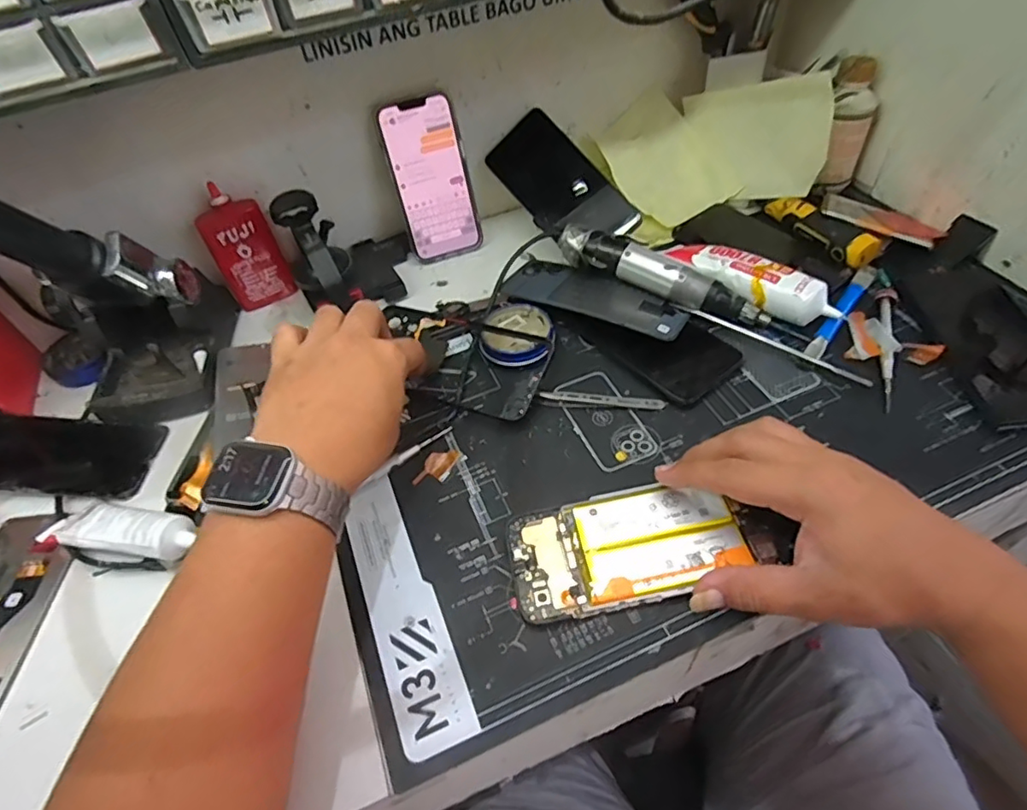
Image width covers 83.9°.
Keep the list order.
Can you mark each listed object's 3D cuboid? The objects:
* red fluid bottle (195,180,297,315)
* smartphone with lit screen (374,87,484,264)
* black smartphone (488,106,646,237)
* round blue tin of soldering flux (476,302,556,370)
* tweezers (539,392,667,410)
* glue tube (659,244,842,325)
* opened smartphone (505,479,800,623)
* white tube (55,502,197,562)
[{"bbox_3d":[-0.250,-0.145,0.535,0.056,0.115,0.027,-27,54,-15],"label":"red fluid bottle"},{"bbox_3d":[-0.079,-0.217,0.558,0.074,0.147,0.012,-19,34,-6],"label":"smartphone with lit screen"},{"bbox_3d":[0.045,-0.215,0.559,0.074,0.011,0.159,-41,77,8],"label":"black smartphone"},{"bbox_3d":[0.003,-0.063,0.491,0.061,0.022,0.069,5,52,9],"label":"round blue tin of soldering flux"},{"bbox_3d":[0.069,-0.003,0.447,0.095,0.008,0.010,3,52,8],"label":"tweezers"},{"bbox_3d":[0.201,-0.109,0.496,0.150,0.033,0.034,33,62,27],"label":"glue tube"},{"bbox_3d":[0.085,0.087,0.370,0.173,0.006,0.076,-10,52,-1],"label":"opened smartphone"},{"bbox_3d":[-0.267,0.088,0.400,0.112,0.029,0.033,7,53,11],"label":"white tube"}]

